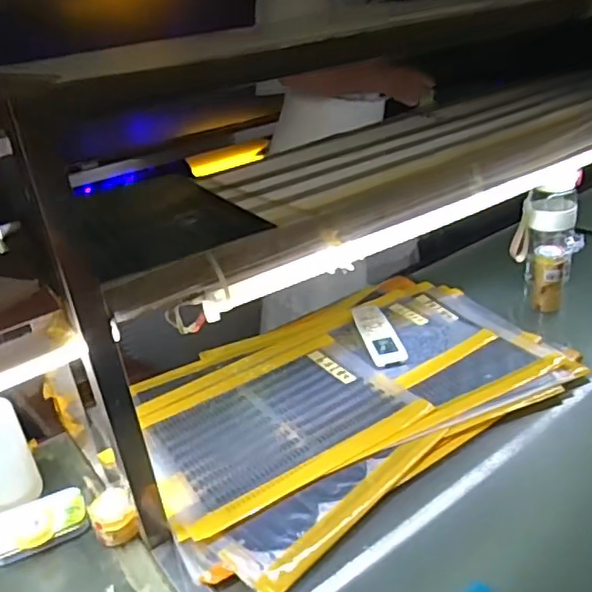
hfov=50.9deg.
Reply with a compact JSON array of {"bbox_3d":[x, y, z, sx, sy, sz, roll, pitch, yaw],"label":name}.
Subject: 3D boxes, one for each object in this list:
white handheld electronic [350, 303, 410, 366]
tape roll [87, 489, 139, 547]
[{"bbox_3d":[0.137,0.059,1.064,0.057,0.020,0.179,-9,29,-8],"label":"white handheld electronic"},{"bbox_3d":[-0.217,0.265,0.741,0.048,0.049,0.058,-19,31,-24],"label":"tape roll"}]

